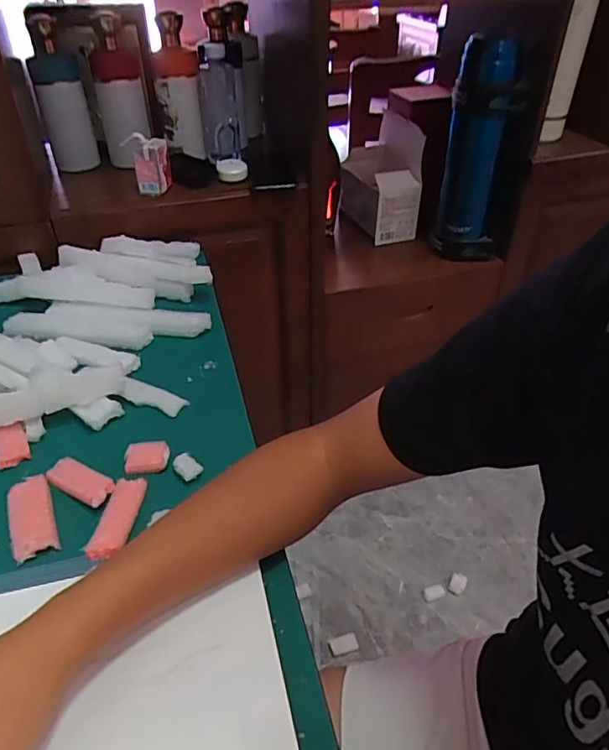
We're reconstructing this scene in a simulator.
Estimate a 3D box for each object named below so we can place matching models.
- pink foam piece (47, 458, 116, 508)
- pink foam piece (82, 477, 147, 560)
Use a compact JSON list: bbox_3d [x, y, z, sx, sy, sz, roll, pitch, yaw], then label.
[{"bbox_3d":[-0.196,0.091,0.473,0.067,0.009,0.026,20,43,24],"label":"pink foam piece"},{"bbox_3d":[-0.153,0.114,0.446,0.025,0.012,0.081,3,39,5],"label":"pink foam piece"}]

